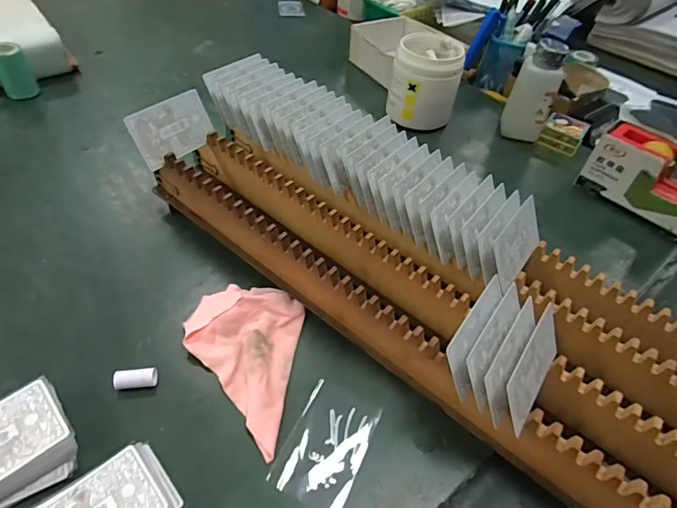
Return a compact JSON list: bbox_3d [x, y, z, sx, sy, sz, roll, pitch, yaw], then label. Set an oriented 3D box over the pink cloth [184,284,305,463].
[{"bbox_3d":[-0.085,0.083,0.360,0.094,0.020,0.135,9,48,2],"label":"pink cloth"}]

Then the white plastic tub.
[{"bbox_3d":[0.123,-0.242,0.624,0.094,0.107,0.095,3,48,-4],"label":"white plastic tub"}]

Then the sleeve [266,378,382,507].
[{"bbox_3d":[-0.008,0.142,0.327,0.057,0.004,0.086,22,50,13],"label":"sleeve"}]

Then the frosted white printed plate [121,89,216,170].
[{"bbox_3d":[-0.167,-0.127,0.440,0.006,0.053,0.084,4,37,45],"label":"frosted white printed plate"}]

